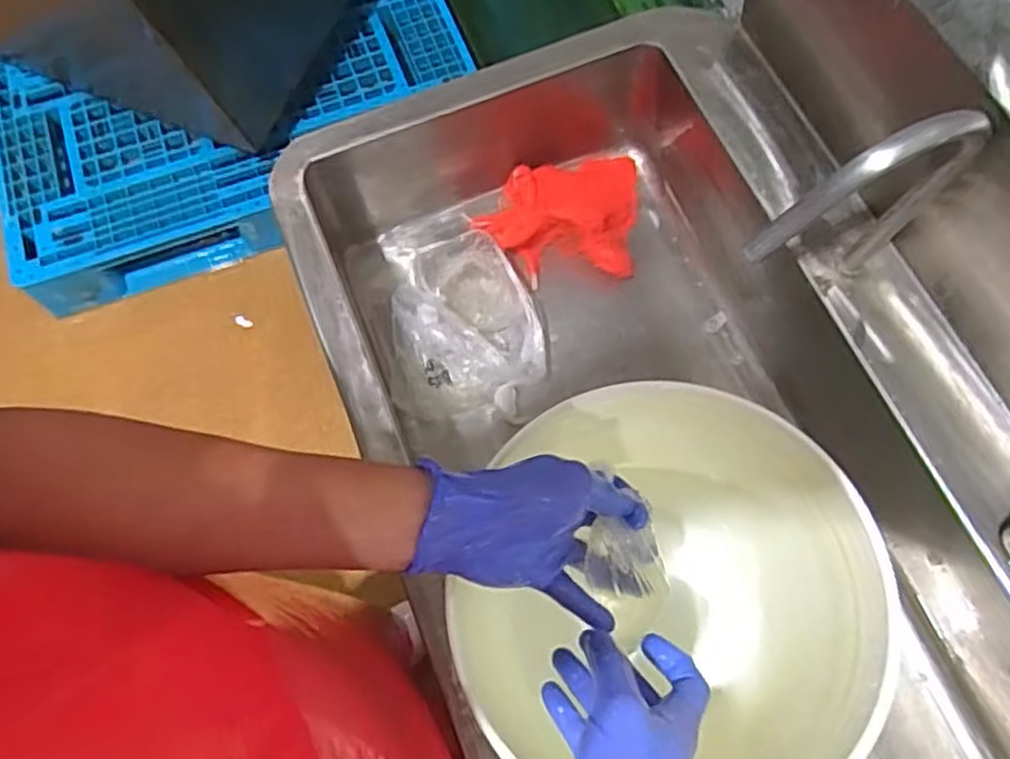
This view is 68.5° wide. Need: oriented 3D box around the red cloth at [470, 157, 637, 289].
[{"bbox_3d":[0.067,-0.202,0.921,0.208,0.064,0.158,-4,69,-1],"label":"red cloth"}]

